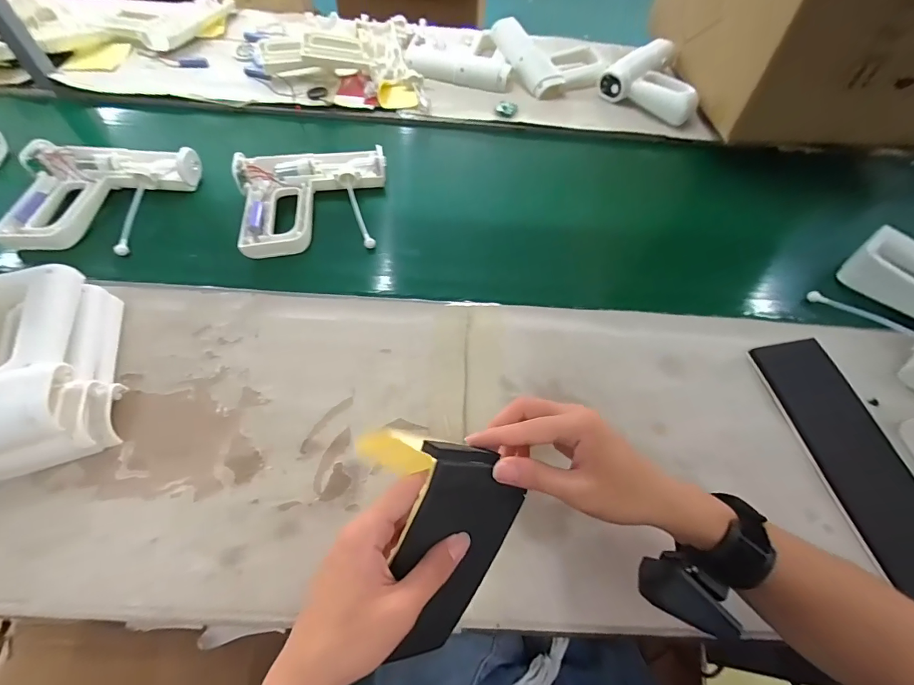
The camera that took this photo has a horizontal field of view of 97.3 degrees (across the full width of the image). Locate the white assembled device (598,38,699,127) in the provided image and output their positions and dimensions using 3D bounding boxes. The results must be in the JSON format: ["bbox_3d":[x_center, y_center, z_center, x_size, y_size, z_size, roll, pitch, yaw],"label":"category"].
[{"bbox_3d":[0.377,-0.515,0.777,0.180,0.042,0.216,22,61,9],"label":"white assembled device"}]

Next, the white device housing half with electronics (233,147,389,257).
[{"bbox_3d":[-0.202,-0.215,0.587,0.214,0.033,0.194,-12,63,-10],"label":"white device housing half with electronics"}]

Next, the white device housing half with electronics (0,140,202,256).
[{"bbox_3d":[-0.494,-0.208,0.558,0.216,0.039,0.179,-1,62,-4],"label":"white device housing half with electronics"}]

